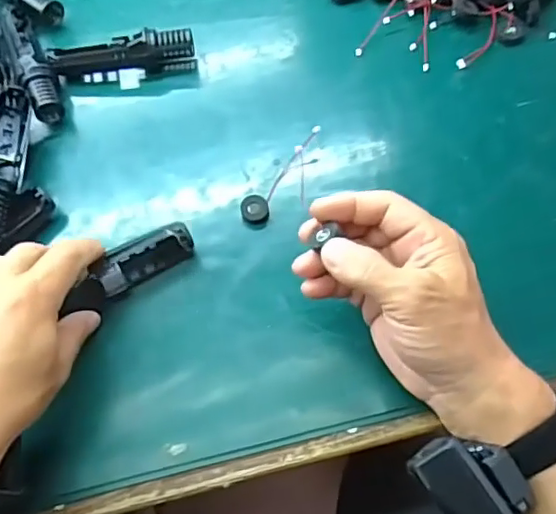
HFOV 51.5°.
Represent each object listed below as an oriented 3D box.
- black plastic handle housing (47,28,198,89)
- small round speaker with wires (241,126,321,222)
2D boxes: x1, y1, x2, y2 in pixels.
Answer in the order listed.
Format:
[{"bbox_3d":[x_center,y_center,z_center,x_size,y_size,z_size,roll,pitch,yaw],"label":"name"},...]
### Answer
[{"bbox_3d":[-0.128,-0.167,0.480,0.115,0.035,0.025,-4,66,1],"label":"black plastic handle housing"},{"bbox_3d":[0.005,-0.062,0.433,0.021,0.022,0.085,40,73,18],"label":"small round speaker with wires"}]

